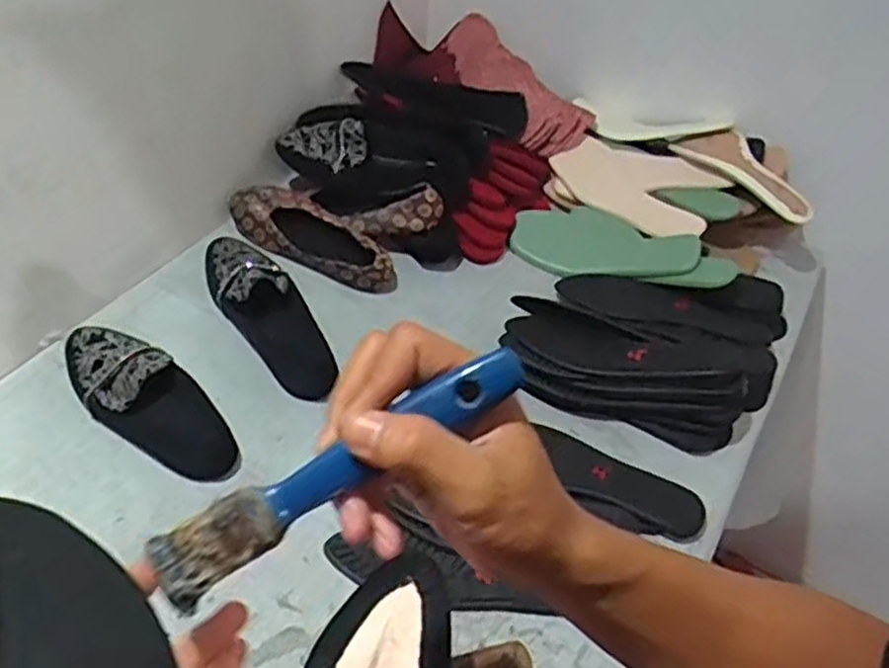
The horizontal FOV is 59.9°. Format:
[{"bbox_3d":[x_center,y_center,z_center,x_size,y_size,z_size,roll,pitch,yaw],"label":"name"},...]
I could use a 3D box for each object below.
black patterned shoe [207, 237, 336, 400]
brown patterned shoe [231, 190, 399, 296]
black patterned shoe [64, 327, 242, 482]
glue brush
[{"bbox_3d":[-0.197,-0.032,0.873,0.086,0.052,0.240,-27,66,-29],"label":"black patterned shoe"},{"bbox_3d":[-0.166,-0.120,0.959,0.233,0.058,0.072,21,47,14],"label":"brown patterned shoe"},{"bbox_3d":[-0.298,0.064,0.778,0.229,0.043,0.089,31,50,23],"label":"black patterned shoe"},{"bbox_3d":[-0.041,0.051,0.297,0.158,0.017,0.025,-32,52,0],"label":"glue brush"}]

